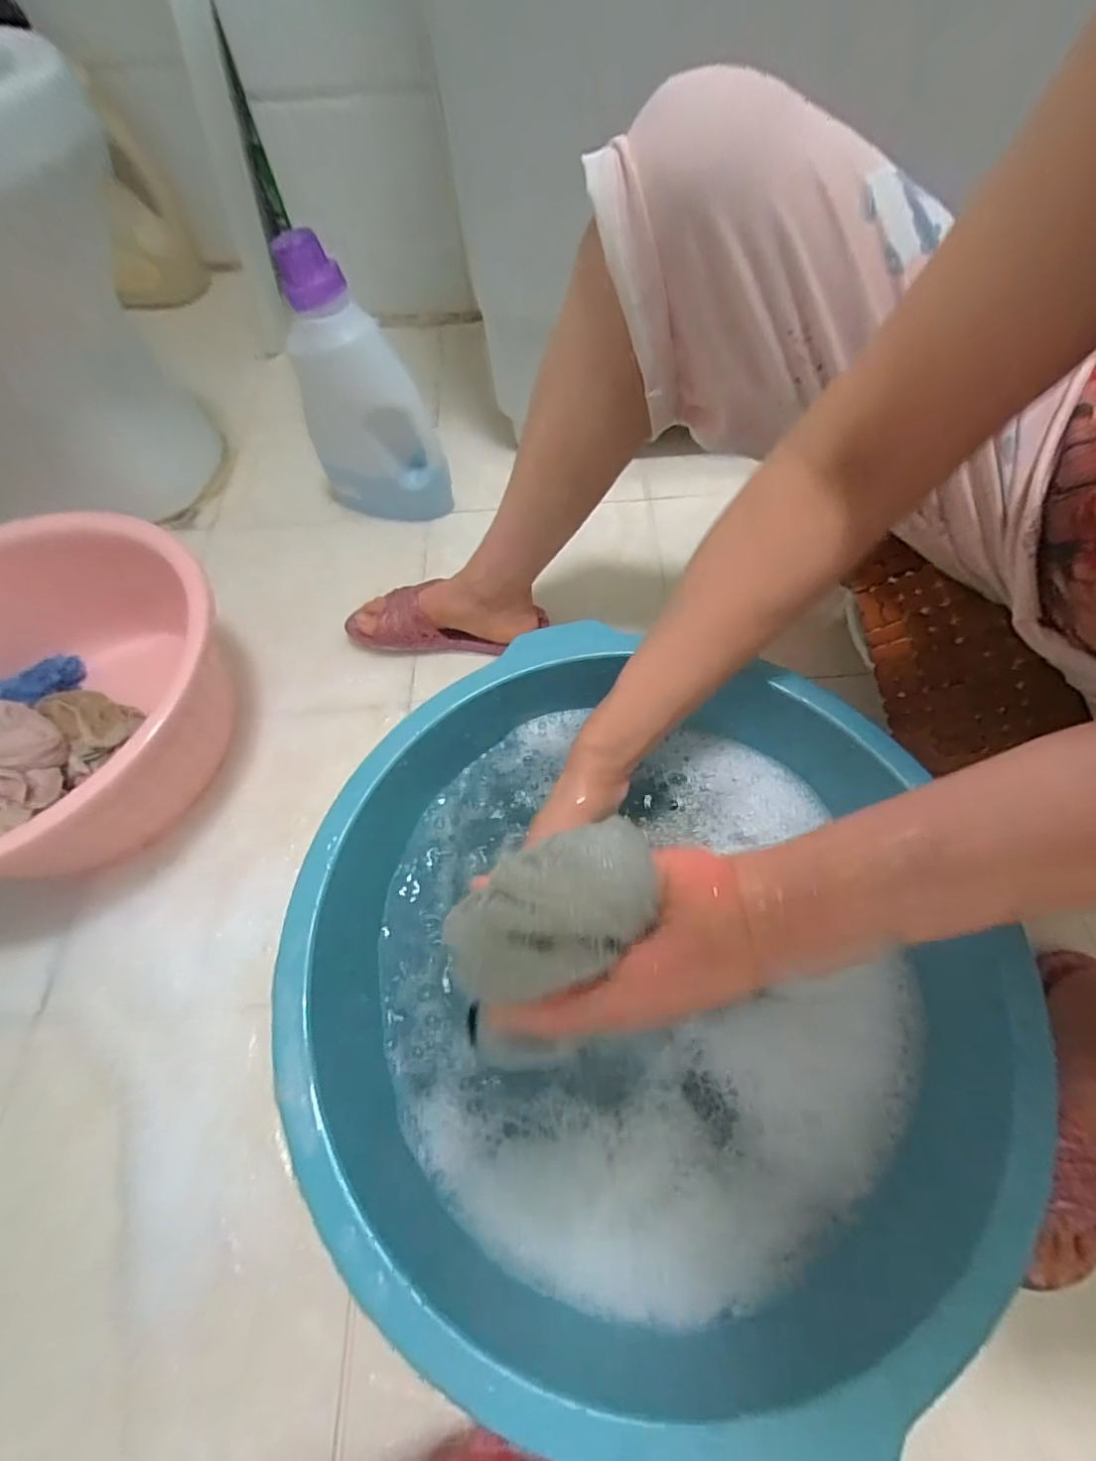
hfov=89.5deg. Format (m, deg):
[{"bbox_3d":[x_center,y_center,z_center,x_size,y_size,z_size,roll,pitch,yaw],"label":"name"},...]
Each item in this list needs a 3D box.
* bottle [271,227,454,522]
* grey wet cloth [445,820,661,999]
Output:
[{"bbox_3d":[-0.210,-0.374,0.641,0.144,0.287,0.085,-19,63,-7],"label":"bottle"},{"bbox_3d":[0.003,0.074,0.228,0.089,0.028,0.053,-18,62,-9],"label":"grey wet cloth"}]

